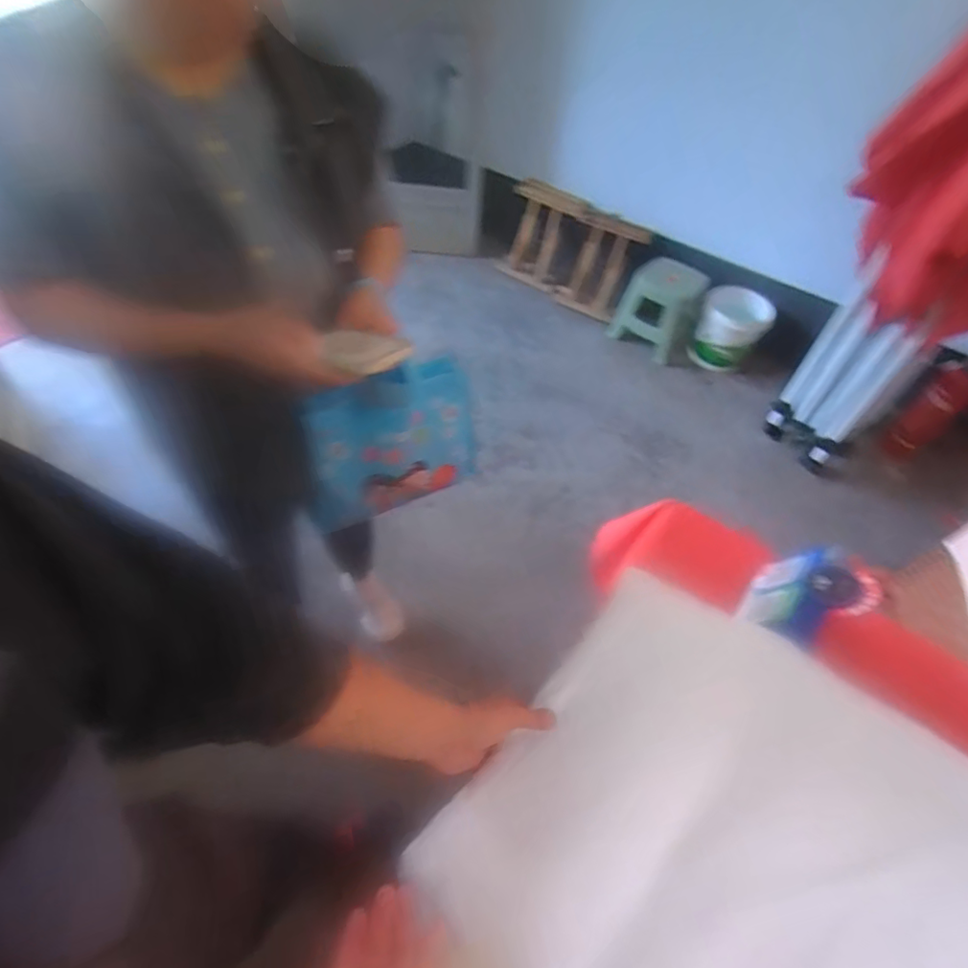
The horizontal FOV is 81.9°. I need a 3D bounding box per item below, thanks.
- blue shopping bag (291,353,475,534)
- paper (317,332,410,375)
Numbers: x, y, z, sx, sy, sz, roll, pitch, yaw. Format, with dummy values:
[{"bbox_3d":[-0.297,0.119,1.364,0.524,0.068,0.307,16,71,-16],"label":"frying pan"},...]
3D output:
[{"bbox_3d":[-0.155,-0.058,0.903,0.265,0.244,0.101,-24,57,-22],"label":"blue shopping bag"},{"bbox_3d":[-0.142,-0.157,0.644,0.069,0.013,0.137,-34,42,-28],"label":"paper"}]

